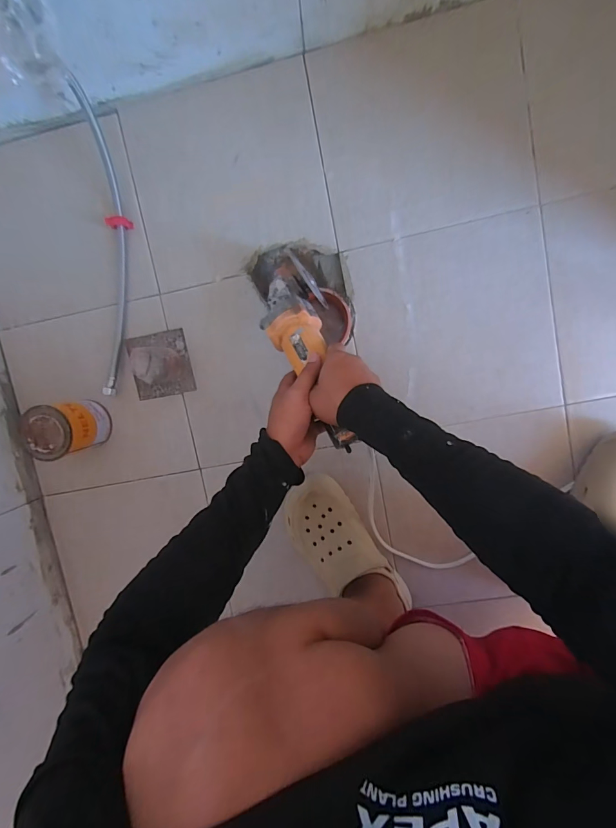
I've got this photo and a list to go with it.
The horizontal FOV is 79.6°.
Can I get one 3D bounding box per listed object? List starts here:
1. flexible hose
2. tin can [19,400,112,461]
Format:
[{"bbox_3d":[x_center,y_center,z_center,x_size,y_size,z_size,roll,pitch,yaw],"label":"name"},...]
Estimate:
[{"bbox_3d":[-0.307,-0.235,0.547,0.048,0.112,0.421,2,97,6],"label":"flexible hose"},{"bbox_3d":[-0.380,0.023,0.584,0.077,0.101,0.078,1,97,7],"label":"tin can"}]

